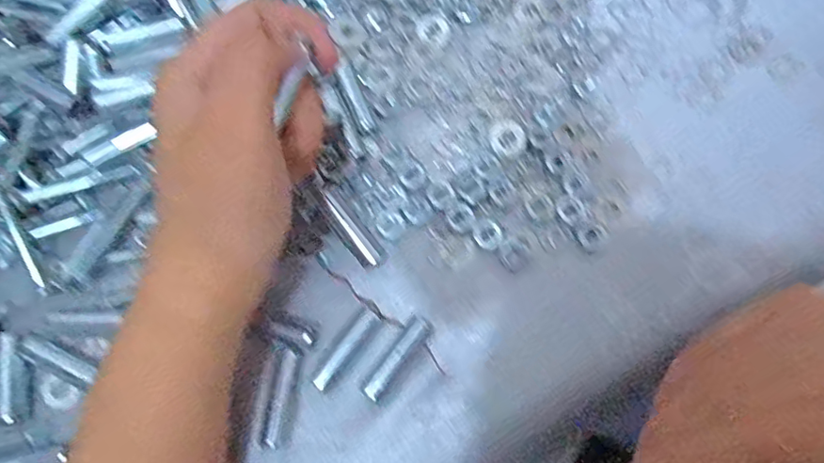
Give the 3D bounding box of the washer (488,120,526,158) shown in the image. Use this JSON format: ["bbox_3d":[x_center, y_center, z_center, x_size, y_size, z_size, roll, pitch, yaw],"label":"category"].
[{"bbox_3d":[0.046,-0.044,0.269,0.016,0.004,0.019,-39,81,6],"label":"washer"}]

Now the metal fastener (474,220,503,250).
[{"bbox_3d":[0.035,0.001,0.253,0.011,0.004,0.014,-27,71,-6],"label":"metal fastener"}]

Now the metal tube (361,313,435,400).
[{"bbox_3d":[-0.006,0.053,0.240,0.011,0.006,0.040,37,76,15],"label":"metal tube"}]

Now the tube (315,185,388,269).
[{"bbox_3d":[-0.028,-0.002,0.253,0.013,0.013,0.042,-37,76,-10],"label":"tube"}]

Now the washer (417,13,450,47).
[{"bbox_3d":[0.011,-0.107,0.295,0.016,0.004,0.020,4,70,5],"label":"washer"}]

